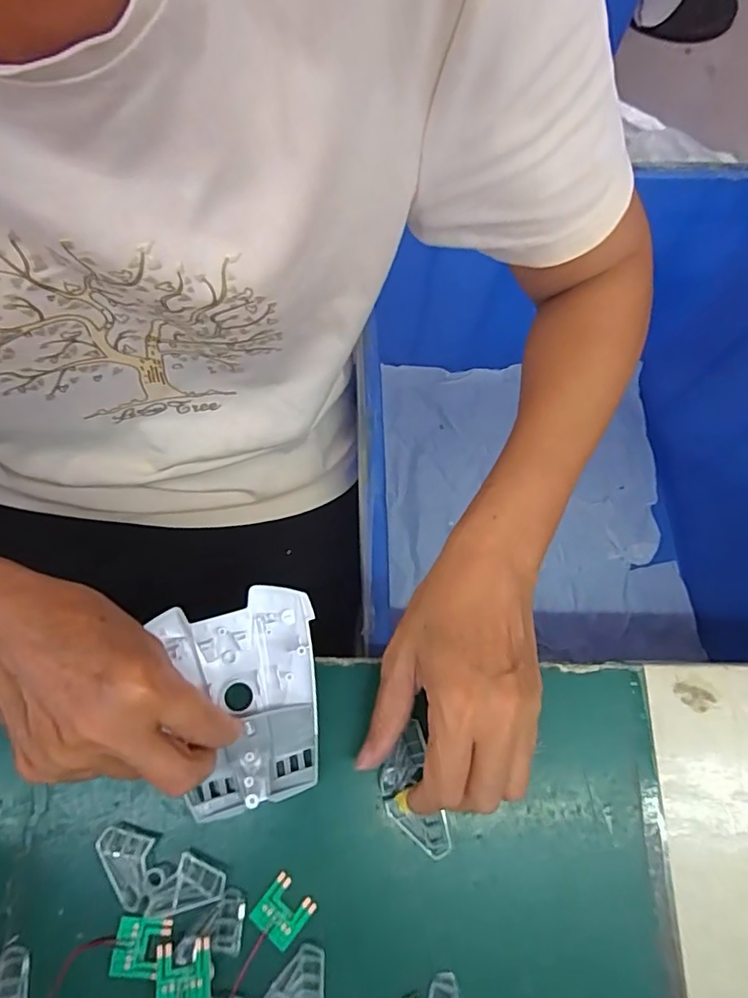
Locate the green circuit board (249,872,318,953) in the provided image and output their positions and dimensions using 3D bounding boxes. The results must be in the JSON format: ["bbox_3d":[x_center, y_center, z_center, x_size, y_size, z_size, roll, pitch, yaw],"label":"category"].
[{"bbox_3d":[-0.047,0.211,0.278,0.025,0.004,0.025,39,71,13],"label":"green circuit board"}]

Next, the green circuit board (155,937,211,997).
[{"bbox_3d":[-0.091,0.227,0.261,0.025,0.006,0.025,-3,59,-17],"label":"green circuit board"}]

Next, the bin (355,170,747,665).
[{"bbox_3d":[0.219,-0.049,0.635,0.475,0.353,0.469,0,69,-2],"label":"bin"}]

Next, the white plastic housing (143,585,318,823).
[{"bbox_3d":[-0.069,0.108,0.302,0.082,0.024,0.109,-15,69,-9],"label":"white plastic housing"}]

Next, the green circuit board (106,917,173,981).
[{"bbox_3d":[-0.116,0.222,0.270,0.025,0.004,0.025,6,67,0],"label":"green circuit board"}]

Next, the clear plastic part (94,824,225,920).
[{"bbox_3d":[-0.111,0.193,0.278,0.066,0.009,0.030,18,68,5],"label":"clear plastic part"}]

